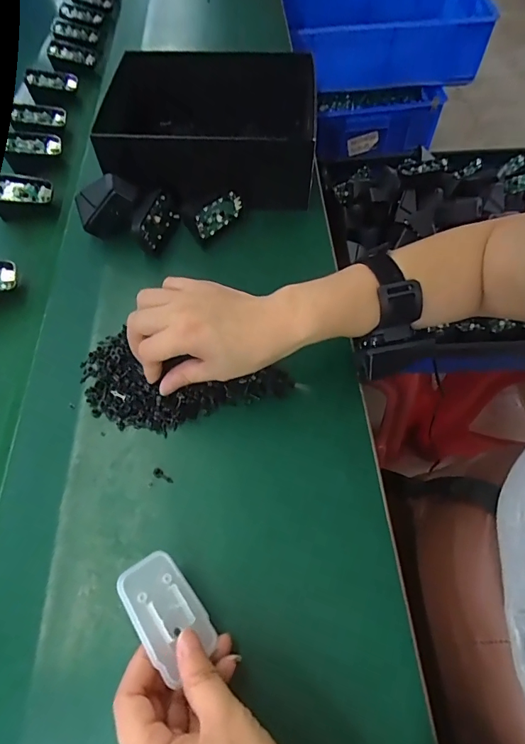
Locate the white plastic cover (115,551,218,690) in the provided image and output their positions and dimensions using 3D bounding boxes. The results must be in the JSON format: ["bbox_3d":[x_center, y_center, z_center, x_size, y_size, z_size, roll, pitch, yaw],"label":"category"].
[{"bbox_3d":[-0.059,0.145,0.267,0.065,0.006,0.044,52,32,10],"label":"white plastic cover"}]

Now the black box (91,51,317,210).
[{"bbox_3d":[-0.053,-0.281,0.512,0.219,0.091,0.176,1,58,2],"label":"black box"}]

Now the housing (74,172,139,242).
[{"bbox_3d":[-0.163,-0.175,0.462,0.070,0.052,0.034,-37,44,14],"label":"housing"}]

